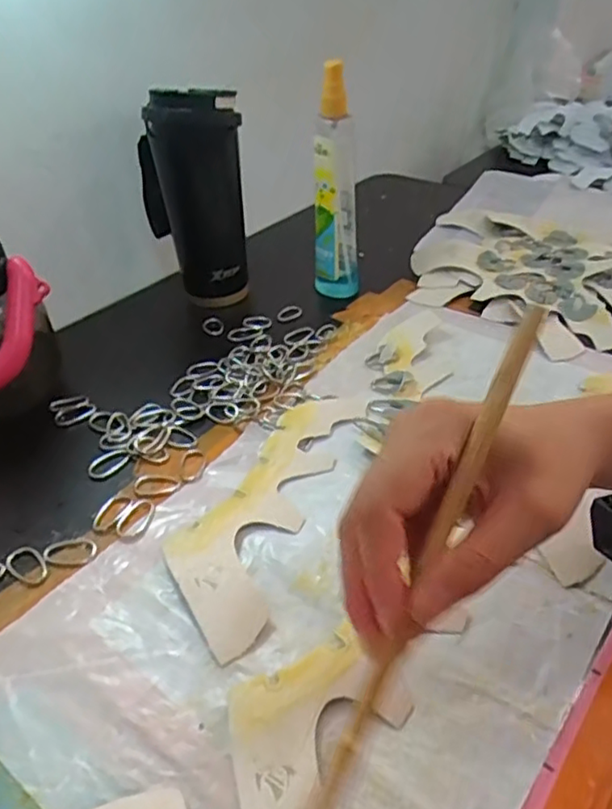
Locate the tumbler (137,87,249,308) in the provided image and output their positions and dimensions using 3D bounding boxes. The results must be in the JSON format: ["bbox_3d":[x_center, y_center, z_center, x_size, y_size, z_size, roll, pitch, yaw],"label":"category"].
[{"bbox_3d":[-0.105,-0.201,0.623,0.070,0.192,0.091,-31,46,-31],"label":"tumbler"}]

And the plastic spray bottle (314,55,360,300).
[{"bbox_3d":[0.028,-0.207,0.610,0.042,0.209,0.036,-1,38,4],"label":"plastic spray bottle"}]

